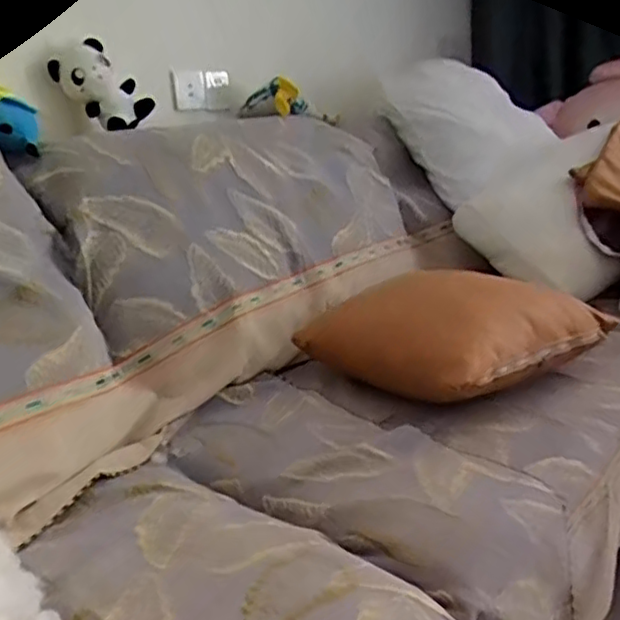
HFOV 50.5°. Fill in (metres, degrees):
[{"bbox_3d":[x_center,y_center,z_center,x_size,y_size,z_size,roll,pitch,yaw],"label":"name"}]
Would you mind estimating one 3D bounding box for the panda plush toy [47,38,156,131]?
[{"bbox_3d":[-0.445,-0.488,1.423,0.133,0.180,0.167,6,20,29],"label":"panda plush toy"}]

